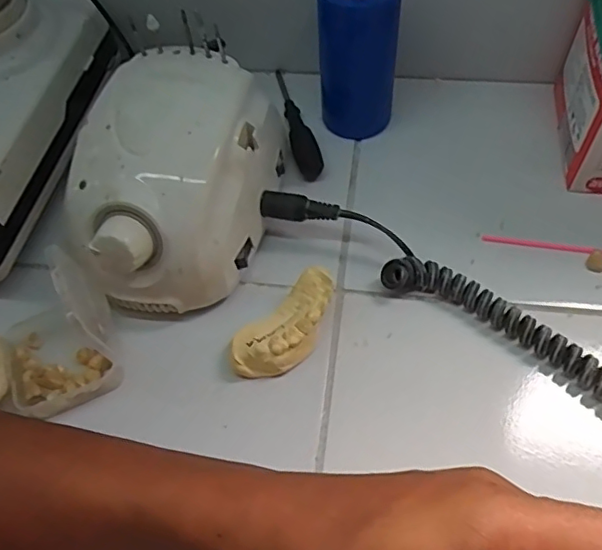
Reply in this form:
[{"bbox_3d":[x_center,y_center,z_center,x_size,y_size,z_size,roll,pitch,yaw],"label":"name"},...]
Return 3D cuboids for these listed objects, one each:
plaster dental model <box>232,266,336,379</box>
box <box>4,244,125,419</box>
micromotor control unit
[{"bbox_3d":[-0.007,0.028,0.307,0.069,0.022,0.031,-37,62,-19],"label":"plaster dental model"},{"bbox_3d":[-0.126,0.030,0.284,0.057,0.062,0.056,-19,58,-8],"label":"box"},{"bbox_3d":[-0.073,-0.052,0.324,0.096,0.074,0.133,12,59,11],"label":"micromotor control unit"}]

